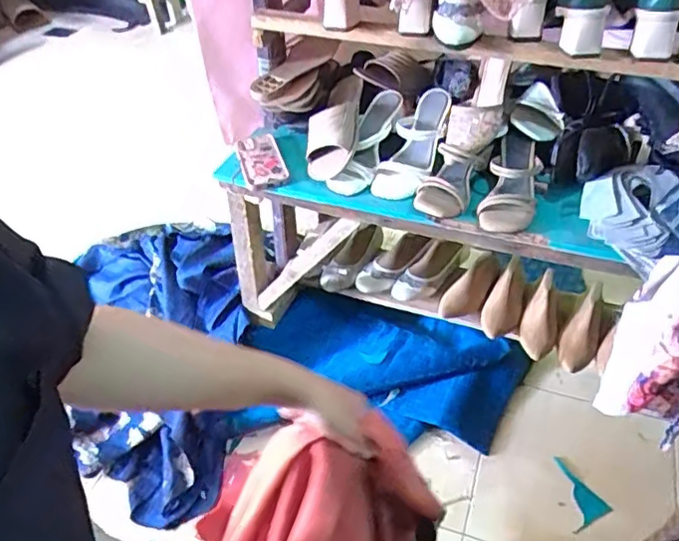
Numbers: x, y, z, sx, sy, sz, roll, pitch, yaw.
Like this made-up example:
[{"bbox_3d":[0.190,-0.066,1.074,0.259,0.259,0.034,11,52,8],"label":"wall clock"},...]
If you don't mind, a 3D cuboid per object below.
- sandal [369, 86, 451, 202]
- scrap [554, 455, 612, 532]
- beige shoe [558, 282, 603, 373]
[{"bbox_3d":[0.138,-0.225,1.045,0.091,0.070,0.229,22,79,24],"label":"sandal"},{"bbox_3d":[0.482,0.461,1.232,0.093,0.012,0.141,-24,48,-18],"label":"scrap"},{"bbox_3d":[0.503,0.124,1.215,0.067,0.079,0.200,21,72,24],"label":"beige shoe"}]

